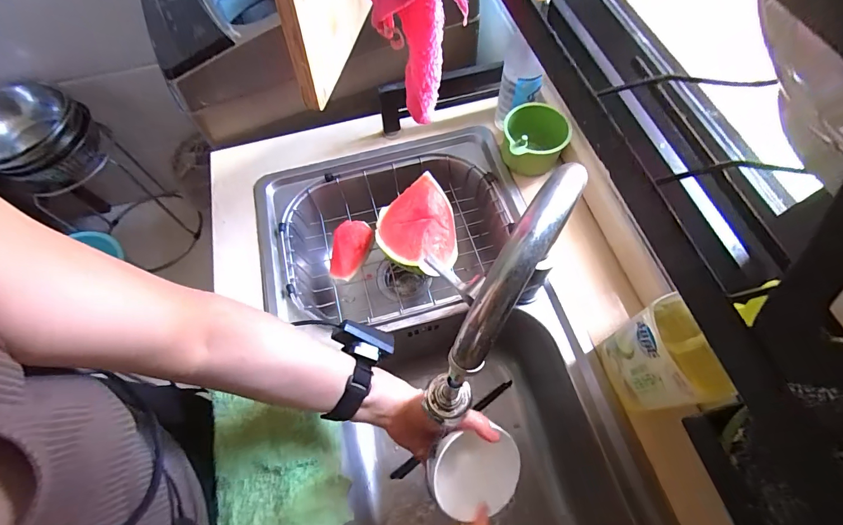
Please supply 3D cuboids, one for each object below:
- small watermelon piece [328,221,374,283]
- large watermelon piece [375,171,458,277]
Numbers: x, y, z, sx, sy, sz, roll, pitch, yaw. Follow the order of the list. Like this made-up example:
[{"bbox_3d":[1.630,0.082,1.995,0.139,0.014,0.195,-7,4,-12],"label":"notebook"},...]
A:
[{"bbox_3d":[-0.114,-0.025,0.626,0.042,0.068,0.105,26,68,14],"label":"small watermelon piece"},{"bbox_3d":[-0.007,-0.056,0.597,0.125,0.093,0.177,-4,64,0],"label":"large watermelon piece"}]

